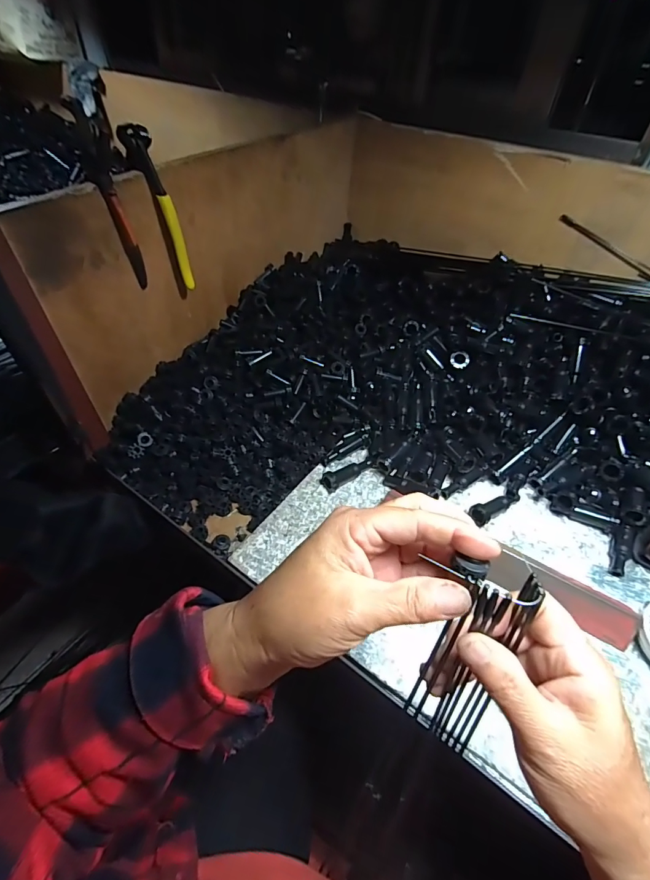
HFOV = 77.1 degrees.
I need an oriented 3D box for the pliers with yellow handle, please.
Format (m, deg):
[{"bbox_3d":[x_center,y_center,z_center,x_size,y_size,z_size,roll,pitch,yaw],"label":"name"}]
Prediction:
[{"bbox_3d":[-0.183,-0.253,0.456,0.044,0.158,0.017,12,48,8],"label":"pliers with yellow handle"}]

